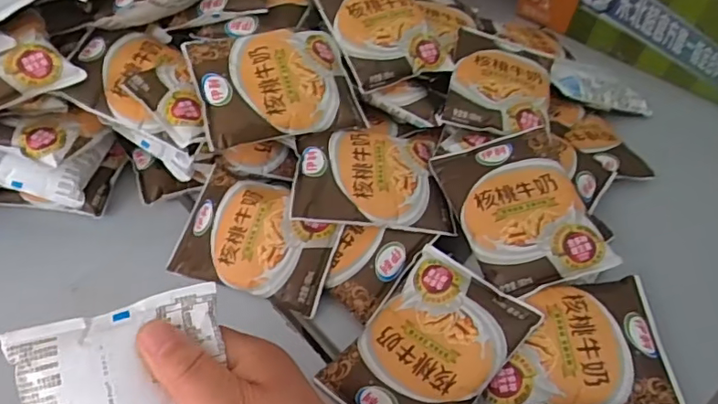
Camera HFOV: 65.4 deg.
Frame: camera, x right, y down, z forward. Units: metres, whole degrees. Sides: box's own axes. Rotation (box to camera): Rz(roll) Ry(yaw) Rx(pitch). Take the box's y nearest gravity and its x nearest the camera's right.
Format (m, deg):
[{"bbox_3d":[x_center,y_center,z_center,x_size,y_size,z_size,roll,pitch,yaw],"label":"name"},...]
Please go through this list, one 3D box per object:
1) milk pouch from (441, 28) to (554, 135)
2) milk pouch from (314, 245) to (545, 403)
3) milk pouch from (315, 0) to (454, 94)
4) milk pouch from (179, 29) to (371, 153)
[{"bbox_3d":[0.126,-0.104,0.502,0.090,0.018,0.113,17,56,3],"label":"milk pouch"},{"bbox_3d":[0.049,0.098,0.385,0.093,0.019,0.122,29,67,36],"label":"milk pouch"},{"bbox_3d":[0.018,-0.164,0.500,0.095,0.018,0.124,-20,73,-20],"label":"milk pouch"},{"bbox_3d":[-0.065,-0.096,0.447,0.125,0.020,0.093,-12,72,-20],"label":"milk pouch"}]

